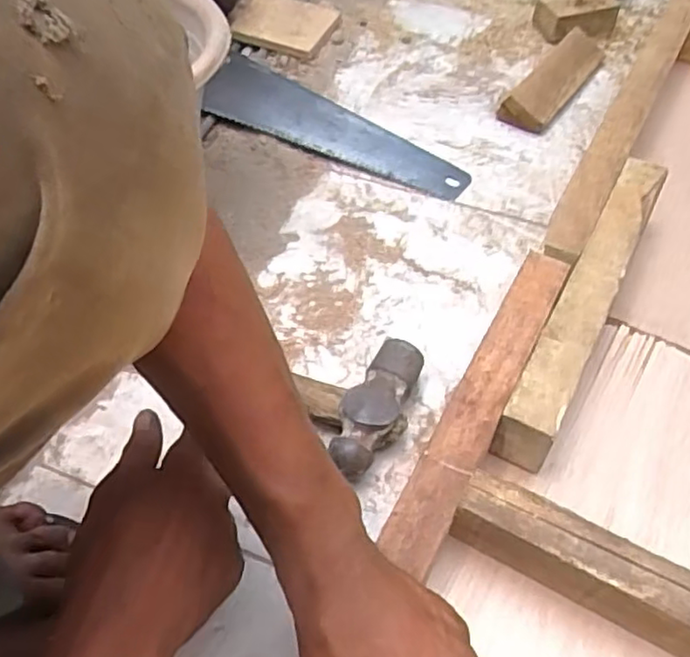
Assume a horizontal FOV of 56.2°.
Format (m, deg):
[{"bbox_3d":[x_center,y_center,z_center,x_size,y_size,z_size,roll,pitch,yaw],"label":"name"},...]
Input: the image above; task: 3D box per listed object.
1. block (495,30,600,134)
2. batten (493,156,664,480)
[{"bbox_3d":[0.252,-0.300,0.774,0.060,0.035,0.184,28,60,24],"label":"block"},{"bbox_3d":[0.196,-0.020,0.523,0.039,0.066,0.299,23,58,22],"label":"batten"}]

